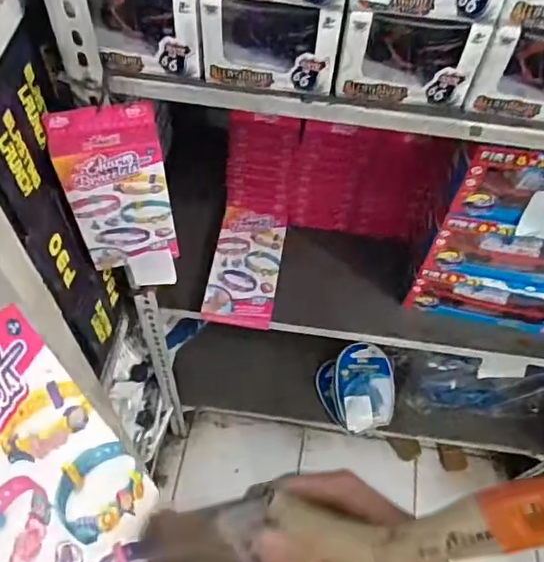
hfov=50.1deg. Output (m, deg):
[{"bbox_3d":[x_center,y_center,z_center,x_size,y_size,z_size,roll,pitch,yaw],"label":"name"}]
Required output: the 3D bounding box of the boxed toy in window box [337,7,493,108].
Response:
[{"bbox_3d":[0.122,-0.208,0.517,0.117,0.093,0.046,5,58,0],"label":"boxed toy in window box"}]

